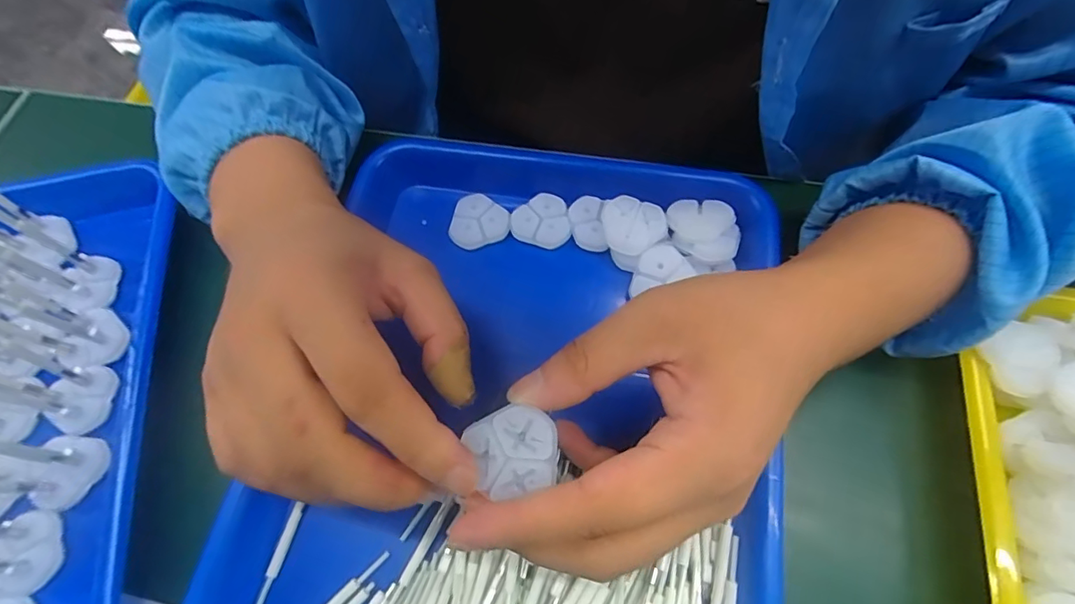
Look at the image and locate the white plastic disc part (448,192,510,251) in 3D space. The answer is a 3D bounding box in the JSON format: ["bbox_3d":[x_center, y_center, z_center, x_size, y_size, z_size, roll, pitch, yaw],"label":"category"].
[{"bbox_3d":[-0.038,-0.051,0.311,0.036,0.004,0.035,-22,67,-6],"label":"white plastic disc part"}]

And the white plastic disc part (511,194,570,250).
[{"bbox_3d":[0.001,-0.048,0.308,0.034,0.005,0.035,-16,66,-3],"label":"white plastic disc part"}]

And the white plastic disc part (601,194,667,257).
[{"bbox_3d":[0.054,-0.046,0.292,0.034,0.007,0.035,-1,66,3],"label":"white plastic disc part"}]

